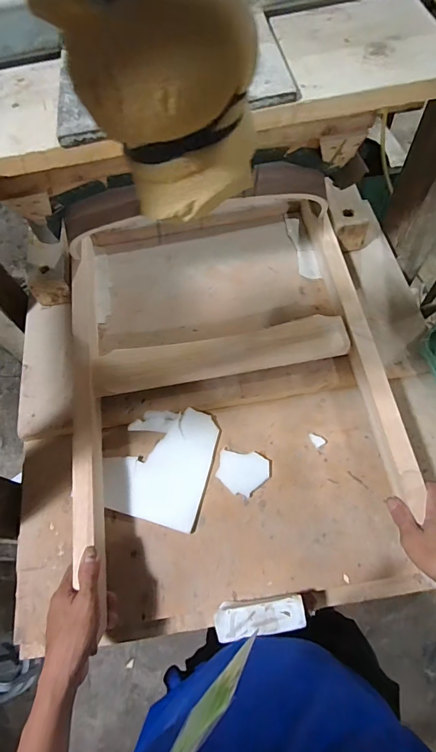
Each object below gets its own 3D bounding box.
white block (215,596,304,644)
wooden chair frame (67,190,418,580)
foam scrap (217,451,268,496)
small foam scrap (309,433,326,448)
[{"bbox_3d":[0.058,0.336,0.538,0.119,0.055,0.039,-9,64,-1],"label":"white block"},{"bbox_3d":[-0.003,-0.075,0.691,0.505,0.072,0.653,-10,64,-1],"label":"wooden chair frame"},{"bbox_3d":[0.041,0.162,0.644,0.082,0.005,0.069,9,65,8],"label":"foam scrap"},{"bbox_3d":[0.171,0.109,0.662,0.019,0.008,0.027,-32,66,-12],"label":"small foam scrap"}]

